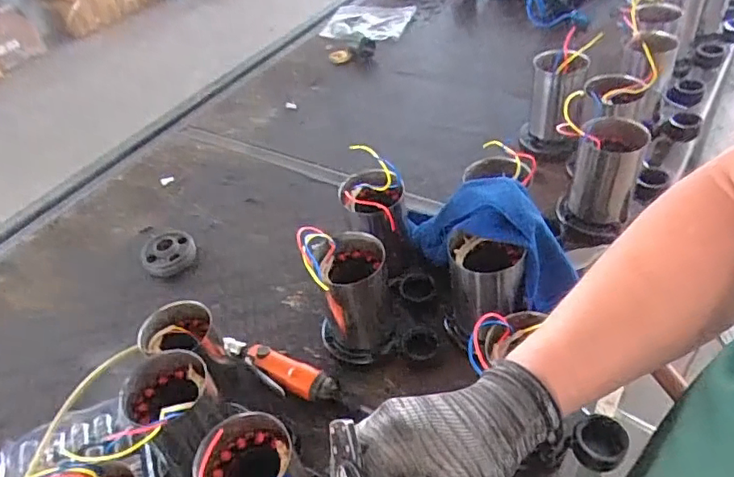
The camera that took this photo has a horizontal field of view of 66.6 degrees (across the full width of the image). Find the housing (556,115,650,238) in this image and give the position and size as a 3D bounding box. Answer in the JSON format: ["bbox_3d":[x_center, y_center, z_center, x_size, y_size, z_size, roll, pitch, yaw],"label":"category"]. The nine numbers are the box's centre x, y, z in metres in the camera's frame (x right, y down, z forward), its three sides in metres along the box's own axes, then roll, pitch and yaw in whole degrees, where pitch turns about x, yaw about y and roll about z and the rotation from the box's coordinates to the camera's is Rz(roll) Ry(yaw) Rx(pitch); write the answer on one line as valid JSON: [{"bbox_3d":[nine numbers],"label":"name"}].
[{"bbox_3d":[0.357,-0.095,0.856,0.104,0.153,0.114,9,46,20],"label":"housing"}]

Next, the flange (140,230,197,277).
[{"bbox_3d":[-0.353,0.024,0.995,0.093,0.032,0.099,-5,43,5],"label":"flange"}]

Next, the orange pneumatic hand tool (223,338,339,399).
[{"bbox_3d":[-0.126,0.183,0.777,0.195,0.035,0.051,19,50,27],"label":"orange pneumatic hand tool"}]

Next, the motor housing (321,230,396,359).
[{"bbox_3d":[-0.018,0.087,0.768,0.104,0.165,0.110,-9,43,2],"label":"motor housing"}]

